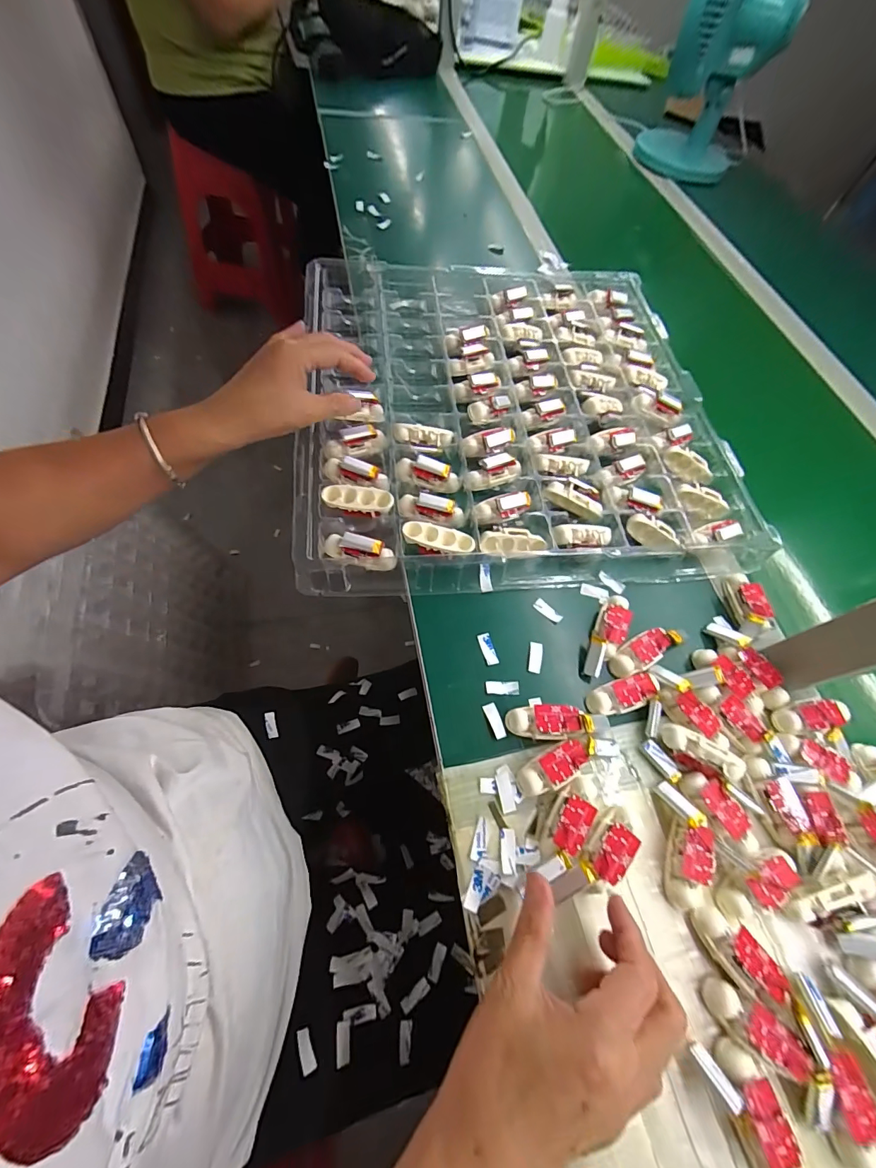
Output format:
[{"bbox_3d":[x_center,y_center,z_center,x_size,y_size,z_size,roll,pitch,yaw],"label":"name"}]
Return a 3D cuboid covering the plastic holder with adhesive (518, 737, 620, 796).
[{"bbox_3d":[0.099,0.133,0.320,0.081,0.016,0.025,-20,68,-17],"label":"plastic holder with adhesive"}]

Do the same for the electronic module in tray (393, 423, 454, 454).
[{"bbox_3d":[-0.015,-0.151,0.443,0.059,0.028,0.019,5,63,-5],"label":"electronic module in tray"}]

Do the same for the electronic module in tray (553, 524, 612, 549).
[{"bbox_3d":[0.139,-0.044,0.401,0.063,0.015,0.021,-1,63,-21],"label":"electronic module in tray"}]

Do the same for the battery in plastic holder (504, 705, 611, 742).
[{"bbox_3d":[0.096,0.109,0.333,0.081,0.016,0.024,3,63,-6],"label":"battery in plastic holder"}]

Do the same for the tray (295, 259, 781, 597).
[{"bbox_3d":[0.083,-0.212,0.481,0.446,0.045,0.462,-4,65,-5],"label":"tray"}]

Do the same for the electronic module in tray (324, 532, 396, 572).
[{"bbox_3d":[-0.071,-0.029,0.379,0.066,0.024,0.021,16,62,1],"label":"electronic module in tray"}]

